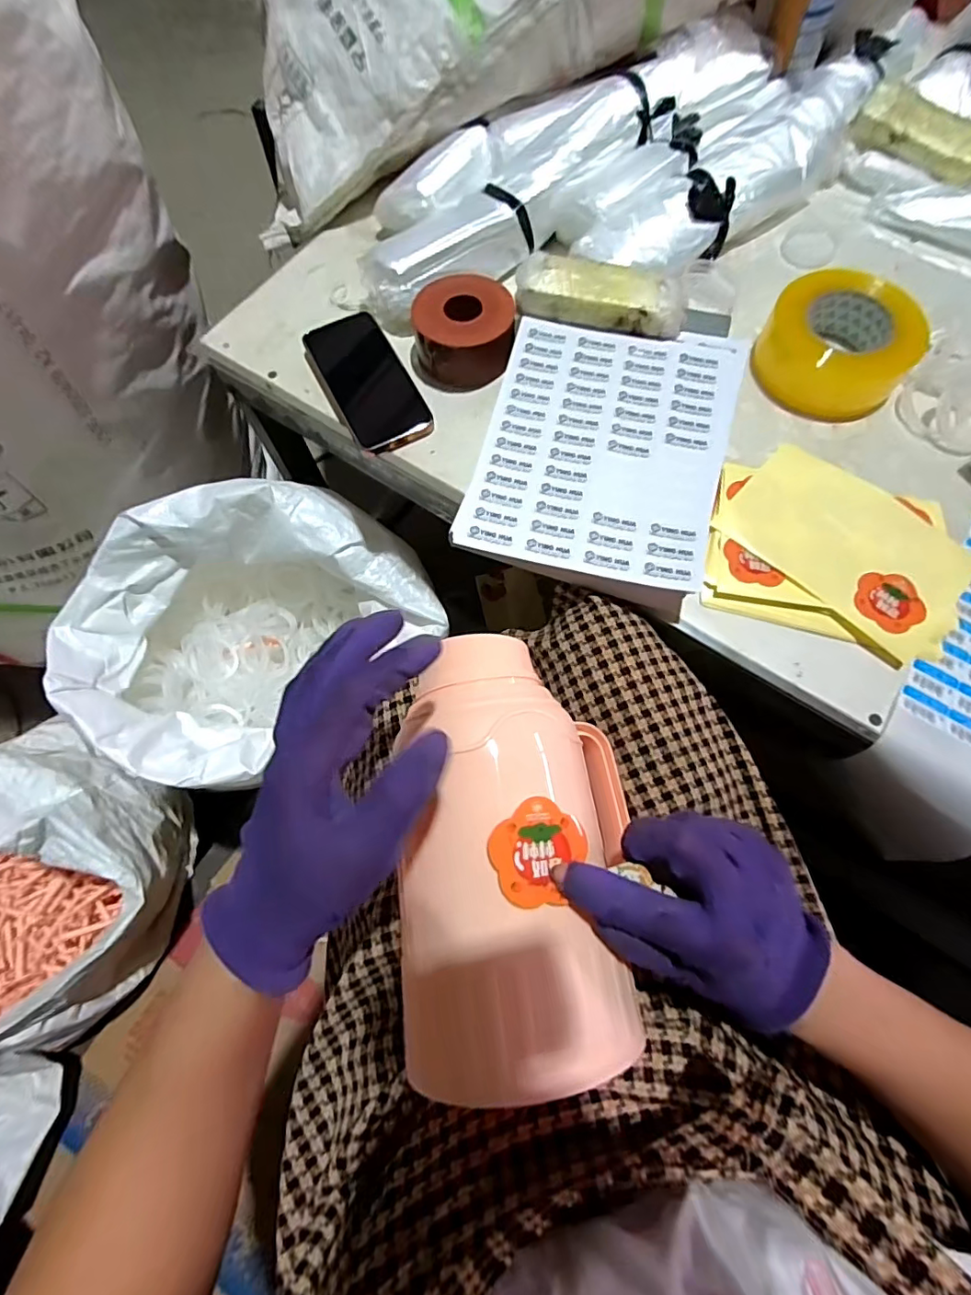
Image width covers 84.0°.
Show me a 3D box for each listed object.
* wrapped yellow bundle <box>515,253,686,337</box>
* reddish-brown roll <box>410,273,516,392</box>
[{"bbox_3d":[0.112,-0.343,0.520,0.160,0.025,0.058,12,71,5],"label":"wrapped yellow bundle"},{"bbox_3d":[-0.022,-0.314,0.544,0.098,0.050,0.105,0,70,1],"label":"reddish-brown roll"}]

